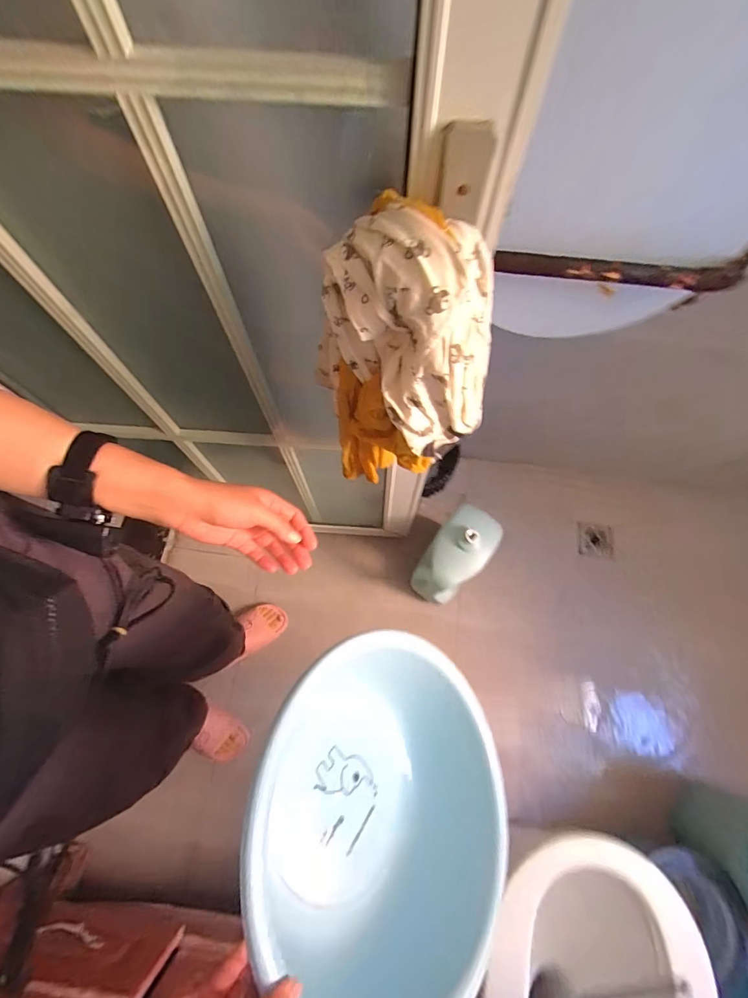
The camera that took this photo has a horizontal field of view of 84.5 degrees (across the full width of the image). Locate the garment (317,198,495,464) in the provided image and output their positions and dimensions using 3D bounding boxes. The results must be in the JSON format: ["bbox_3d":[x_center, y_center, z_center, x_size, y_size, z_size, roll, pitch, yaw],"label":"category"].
[{"bbox_3d":[0.033,-0.135,0.347,0.144,0.180,0.088,38,75,12],"label":"garment"}]

